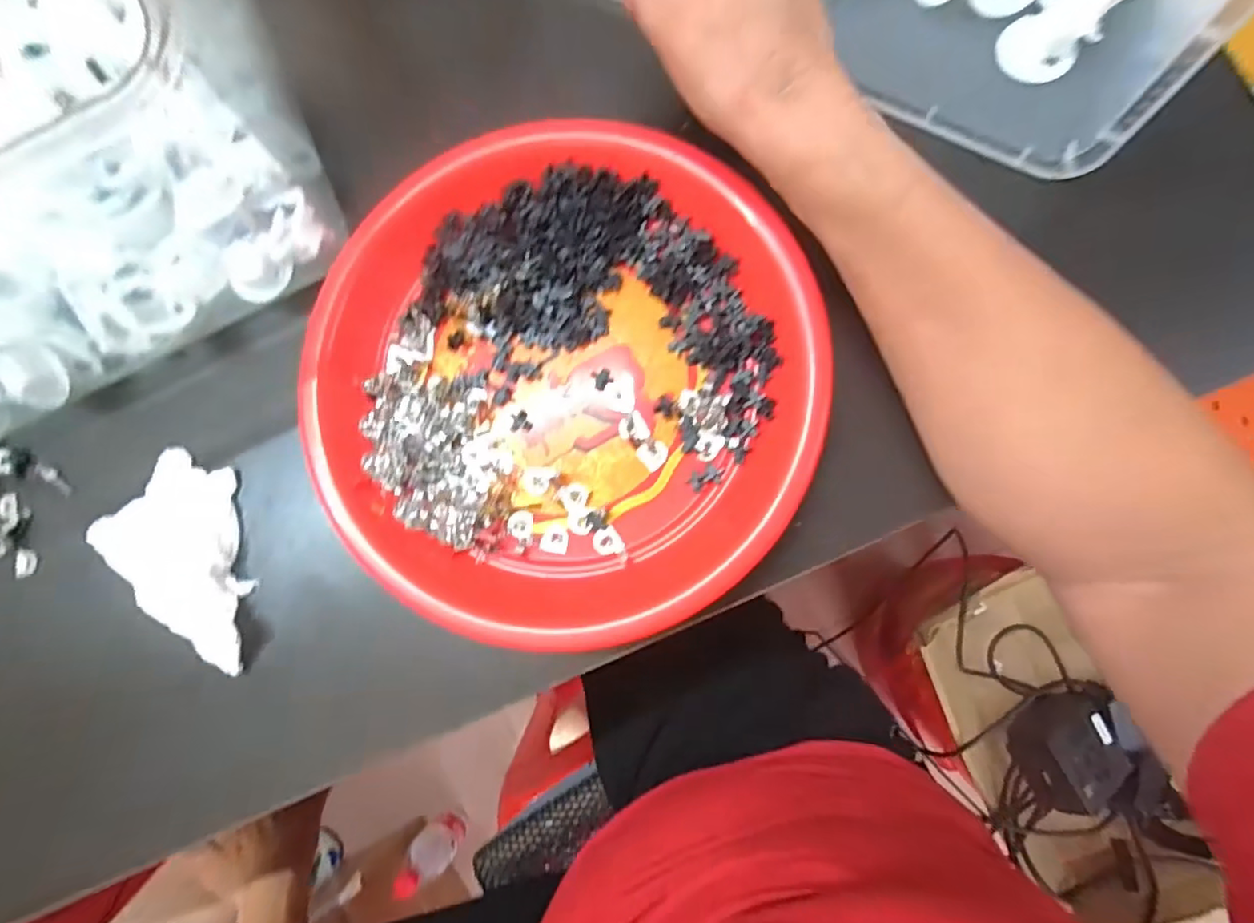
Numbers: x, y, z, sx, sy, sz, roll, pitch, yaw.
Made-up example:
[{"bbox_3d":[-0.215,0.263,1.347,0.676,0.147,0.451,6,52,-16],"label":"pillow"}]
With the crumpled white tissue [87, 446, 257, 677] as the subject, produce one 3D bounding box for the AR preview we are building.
[{"bbox_3d":[-0.207,0.043,0.291,0.103,0.022,0.058,44,90,8],"label":"crumpled white tissue"}]

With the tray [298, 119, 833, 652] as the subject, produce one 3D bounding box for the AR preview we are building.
[{"bbox_3d":[-0.033,-0.041,0.275,0.217,0.026,0.237,-1,84,6],"label":"tray"}]

